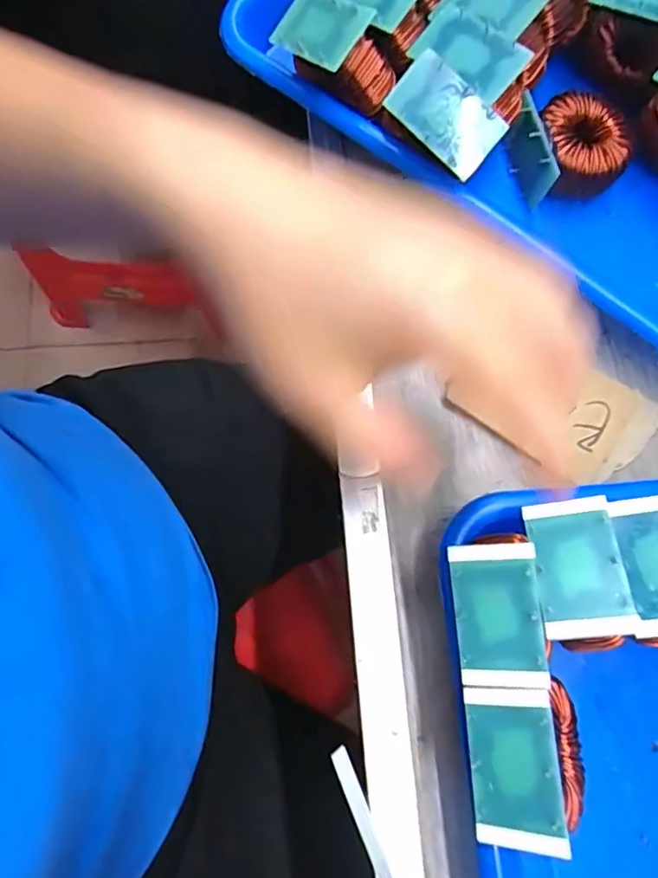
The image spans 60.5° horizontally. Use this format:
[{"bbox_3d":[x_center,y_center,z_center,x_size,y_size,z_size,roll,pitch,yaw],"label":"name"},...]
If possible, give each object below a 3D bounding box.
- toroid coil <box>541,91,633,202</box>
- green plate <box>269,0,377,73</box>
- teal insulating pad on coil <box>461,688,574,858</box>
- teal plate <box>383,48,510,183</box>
[{"bbox_3d":[0.127,-0.148,0.289,0.042,0.026,0.046,0,76,0],"label":"toroid coil"},{"bbox_3d":[-0.005,-0.189,0.260,0.031,0.006,0.048,-49,62,6],"label":"green plate"},{"bbox_3d":[0.063,0.112,0.193,0.030,0.004,0.049,-13,71,31],"label":"teal insulating pad on coil"},{"bbox_3d":[0.052,-0.143,0.250,0.047,0.005,0.031,39,97,-9],"label":"teal plate"}]

